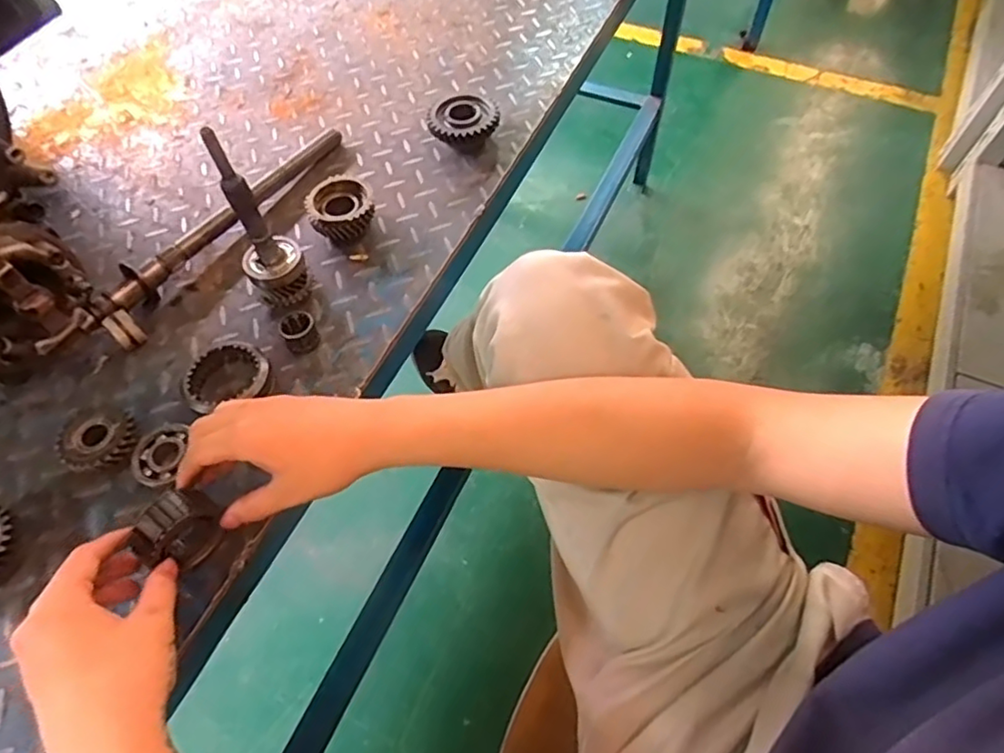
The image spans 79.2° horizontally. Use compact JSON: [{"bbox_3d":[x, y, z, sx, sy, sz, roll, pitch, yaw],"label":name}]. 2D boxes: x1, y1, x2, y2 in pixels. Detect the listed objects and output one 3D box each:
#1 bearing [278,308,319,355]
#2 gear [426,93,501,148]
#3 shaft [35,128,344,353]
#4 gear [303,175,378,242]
[{"bbox_3d":[-0.180,-0.040,0.541,0.029,0.022,0.033,-31,62,-17],"label":"bearing"},{"bbox_3d":[-0.043,-0.279,0.679,0.078,0.033,0.080,0,58,1],"label":"gear"},{"bbox_3d":[-0.289,-0.151,0.600,0.049,0.047,0.371,23,61,16],"label":"shaft"},{"bbox_3d":[-0.162,-0.169,0.612,0.063,0.034,0.060,-17,58,-9],"label":"gear"}]

